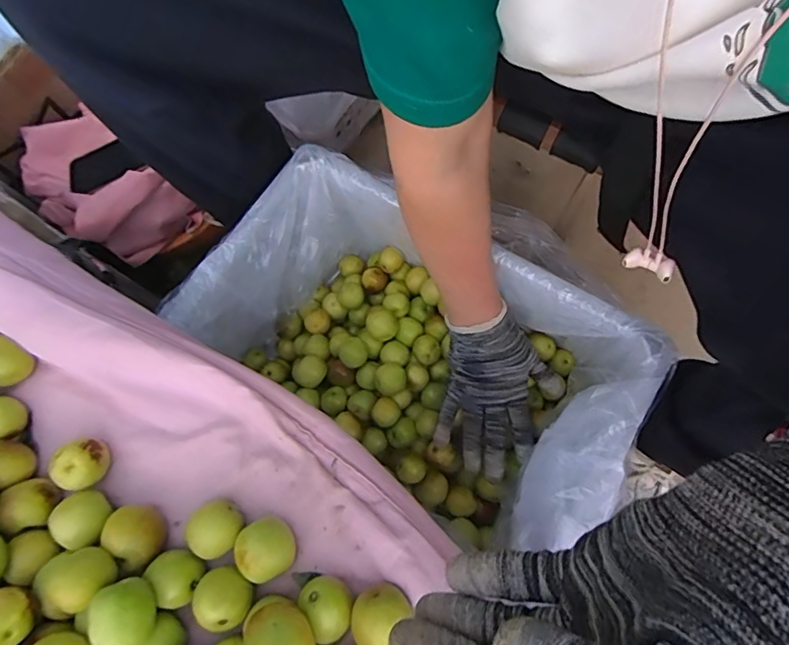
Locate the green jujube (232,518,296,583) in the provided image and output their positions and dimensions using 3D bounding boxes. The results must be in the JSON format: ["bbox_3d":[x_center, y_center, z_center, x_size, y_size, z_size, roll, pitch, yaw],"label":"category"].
[{"bbox_3d":[-0.074,0.131,0.292,0.031,0.024,0.031,-1,73,4],"label":"green jujube"}]

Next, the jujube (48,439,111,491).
[{"bbox_3d":[-0.193,0.088,0.312,0.024,0.022,0.030,30,77,13],"label":"jujube"}]

